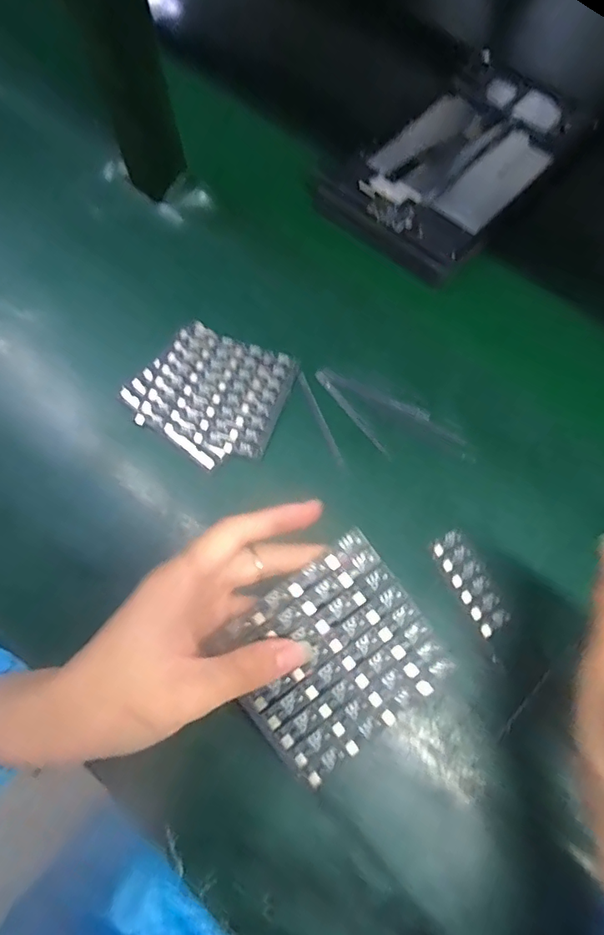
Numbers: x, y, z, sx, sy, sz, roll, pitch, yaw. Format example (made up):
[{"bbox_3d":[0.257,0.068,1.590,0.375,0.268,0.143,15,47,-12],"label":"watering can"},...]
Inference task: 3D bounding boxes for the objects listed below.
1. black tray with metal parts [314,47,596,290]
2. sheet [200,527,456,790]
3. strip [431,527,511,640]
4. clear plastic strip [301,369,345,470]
[{"bbox_3d":[0.147,-0.289,0.481,0.144,0.017,0.266,40,75,14],"label":"black tray with metal parts"},{"bbox_3d":[0.018,0.103,0.278,0.104,0.004,0.094,-37,89,-6],"label":"sheet"},{"bbox_3d":[0.117,0.079,0.354,0.025,0.004,0.071,-23,71,-8],"label":"strip"},{"bbox_3d":[0.014,-0.039,0.405,0.006,0.004,0.085,-21,72,-5],"label":"clear plastic strip"}]

